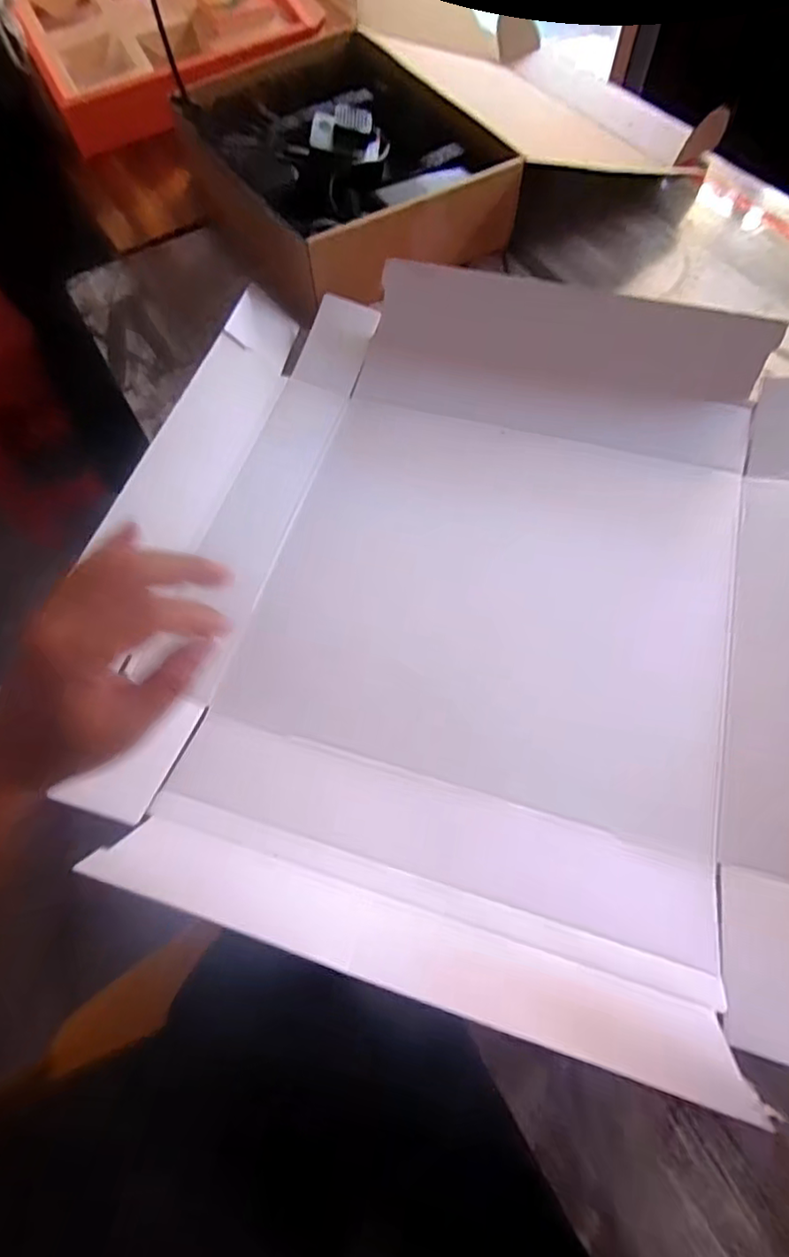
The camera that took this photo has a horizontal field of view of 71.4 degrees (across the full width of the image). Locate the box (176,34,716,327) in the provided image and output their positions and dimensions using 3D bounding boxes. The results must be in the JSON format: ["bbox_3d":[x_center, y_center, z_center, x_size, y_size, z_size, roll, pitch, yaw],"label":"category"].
[{"bbox_3d":[-0.067,-0.536,0.648,0.265,0.094,0.359,-30,68,-10],"label":"box"}]

